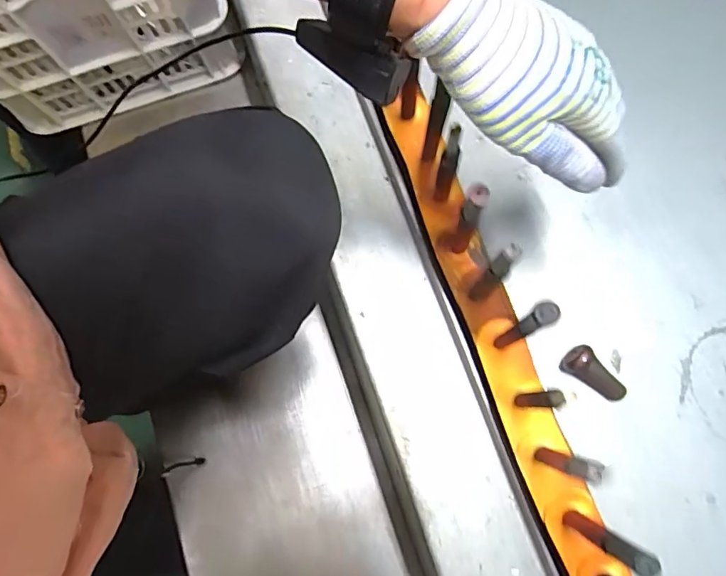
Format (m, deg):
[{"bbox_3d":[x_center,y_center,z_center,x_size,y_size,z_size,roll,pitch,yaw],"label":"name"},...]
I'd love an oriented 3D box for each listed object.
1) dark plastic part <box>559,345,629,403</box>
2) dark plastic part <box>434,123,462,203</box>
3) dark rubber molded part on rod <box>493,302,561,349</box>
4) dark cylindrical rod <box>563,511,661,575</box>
[{"bbox_3d":[0.217,0.078,0.458,0.059,0.030,0.027,31,79,8],"label":"dark plastic part"},{"bbox_3d":[0.074,-0.102,0.436,0.015,0.139,0.011,19,79,9],"label":"dark plastic part"},{"bbox_3d":[0.123,0.033,0.392,0.017,0.145,0.015,-29,77,-6],"label":"dark rubber molded part on rod"},{"bbox_3d":[0.173,0.180,0.358,0.016,0.139,0.014,29,81,11],"label":"dark cylindrical rod"}]

